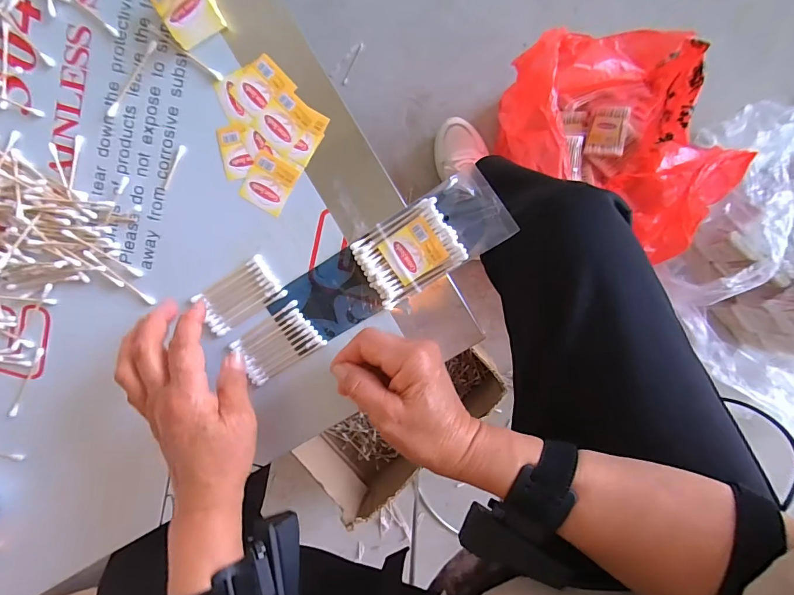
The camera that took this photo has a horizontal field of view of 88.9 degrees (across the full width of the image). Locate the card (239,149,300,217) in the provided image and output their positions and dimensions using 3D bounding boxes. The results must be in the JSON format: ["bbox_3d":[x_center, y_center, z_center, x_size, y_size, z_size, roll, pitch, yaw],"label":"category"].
[{"bbox_3d":[-0.107,-0.095,0.337,0.038,0.004,0.042,29,97,2],"label":"card"}]

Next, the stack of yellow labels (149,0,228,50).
[{"bbox_3d":[-0.166,-0.231,0.322,0.042,0.021,0.045,-27,92,6],"label":"stack of yellow labels"}]

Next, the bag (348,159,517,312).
[{"bbox_3d":[0.028,-0.048,0.327,0.121,0.011,0.062,-32,92,7],"label":"bag"}]

